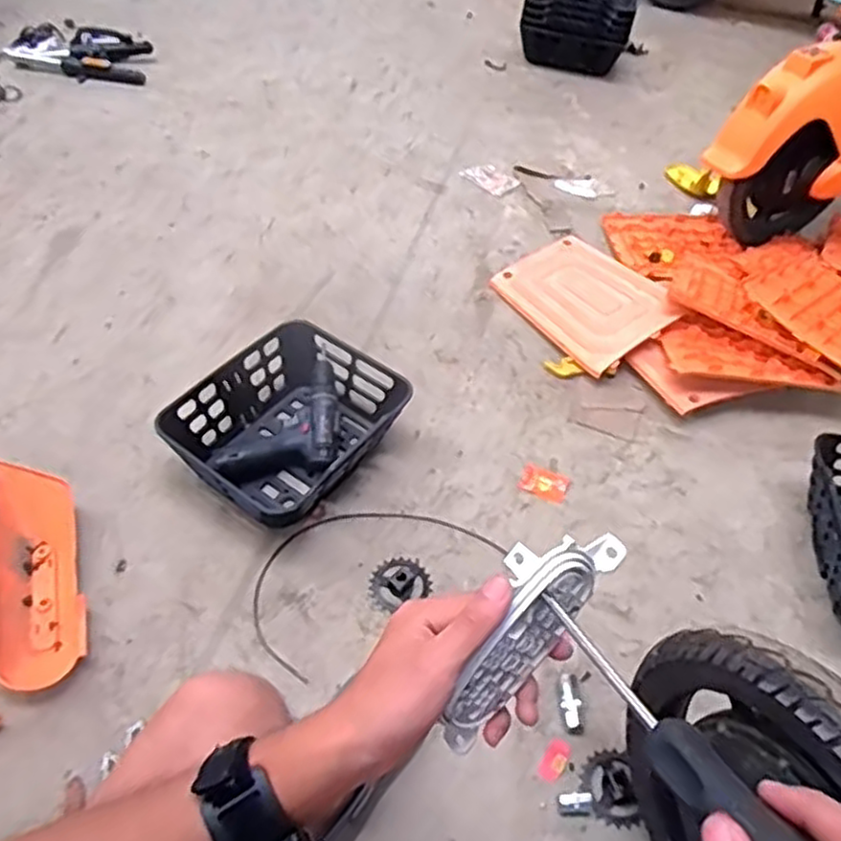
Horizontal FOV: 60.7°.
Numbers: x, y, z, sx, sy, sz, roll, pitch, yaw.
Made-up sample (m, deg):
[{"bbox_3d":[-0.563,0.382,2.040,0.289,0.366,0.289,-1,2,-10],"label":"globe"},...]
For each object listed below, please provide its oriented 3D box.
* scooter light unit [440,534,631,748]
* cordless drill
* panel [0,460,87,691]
[{"bbox_3d":[0.052,0.117,0.406,0.045,0.037,0.146,37,90,23],"label":"scooter light unit"},{"bbox_3d":[-0.229,-0.001,1.148,0.192,0.081,0.208,-3,51,-8],"label":"cordless drill"},{"bbox_3d":[-0.522,0.203,0.968,0.115,0.069,0.327,-14,53,-16],"label":"panel"}]

